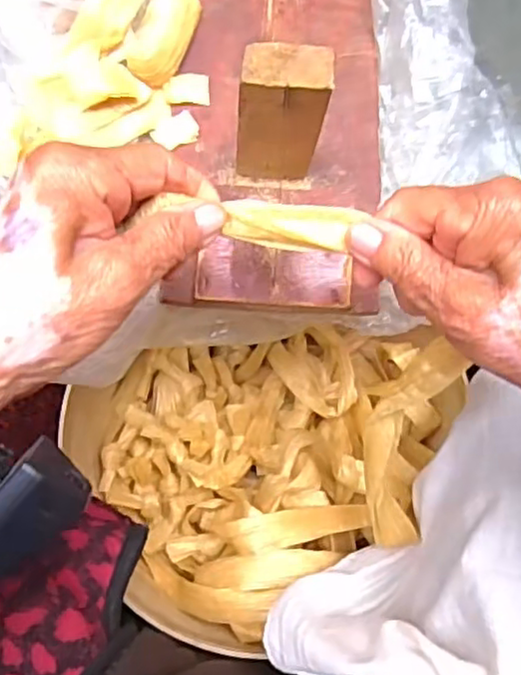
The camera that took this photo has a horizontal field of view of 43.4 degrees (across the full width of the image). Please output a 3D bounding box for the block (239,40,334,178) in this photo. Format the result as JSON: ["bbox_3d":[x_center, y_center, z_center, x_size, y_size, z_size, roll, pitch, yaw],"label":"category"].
[{"bbox_3d":[0.010,-0.103,0.315,0.040,0.089,0.021,3,78,0],"label":"block"}]

